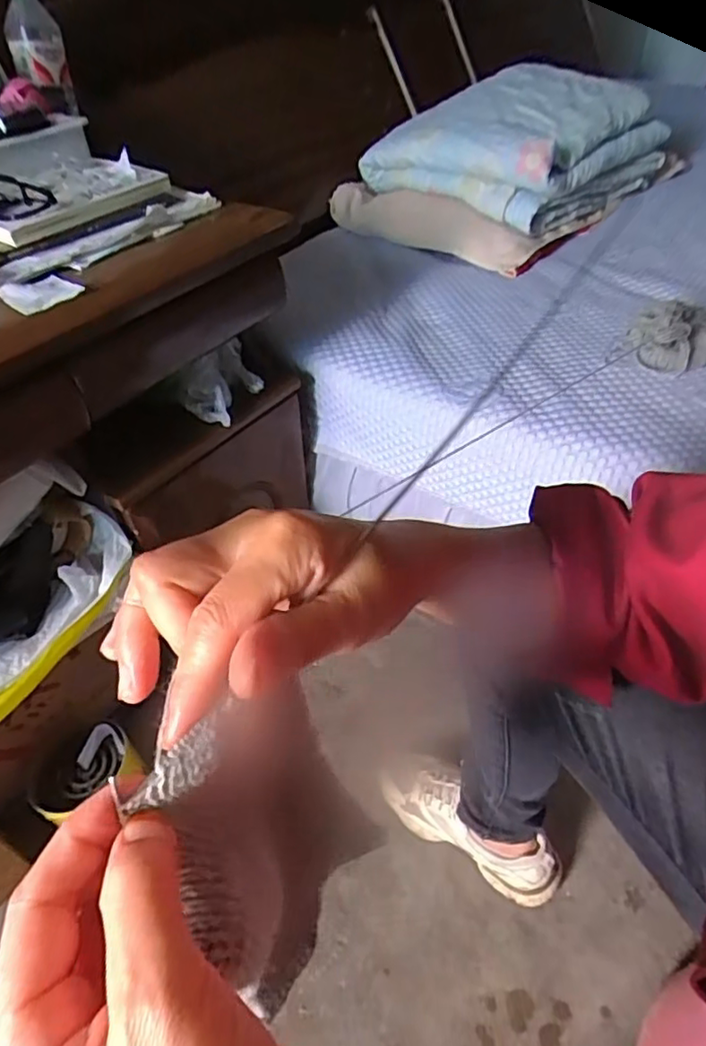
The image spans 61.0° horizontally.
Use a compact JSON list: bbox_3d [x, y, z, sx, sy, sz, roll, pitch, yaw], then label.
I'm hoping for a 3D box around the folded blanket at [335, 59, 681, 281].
[{"bbox_3d":[0.300,-0.729,1.175,0.405,0.202,0.597,33,58,32],"label":"folded blanket"}]

